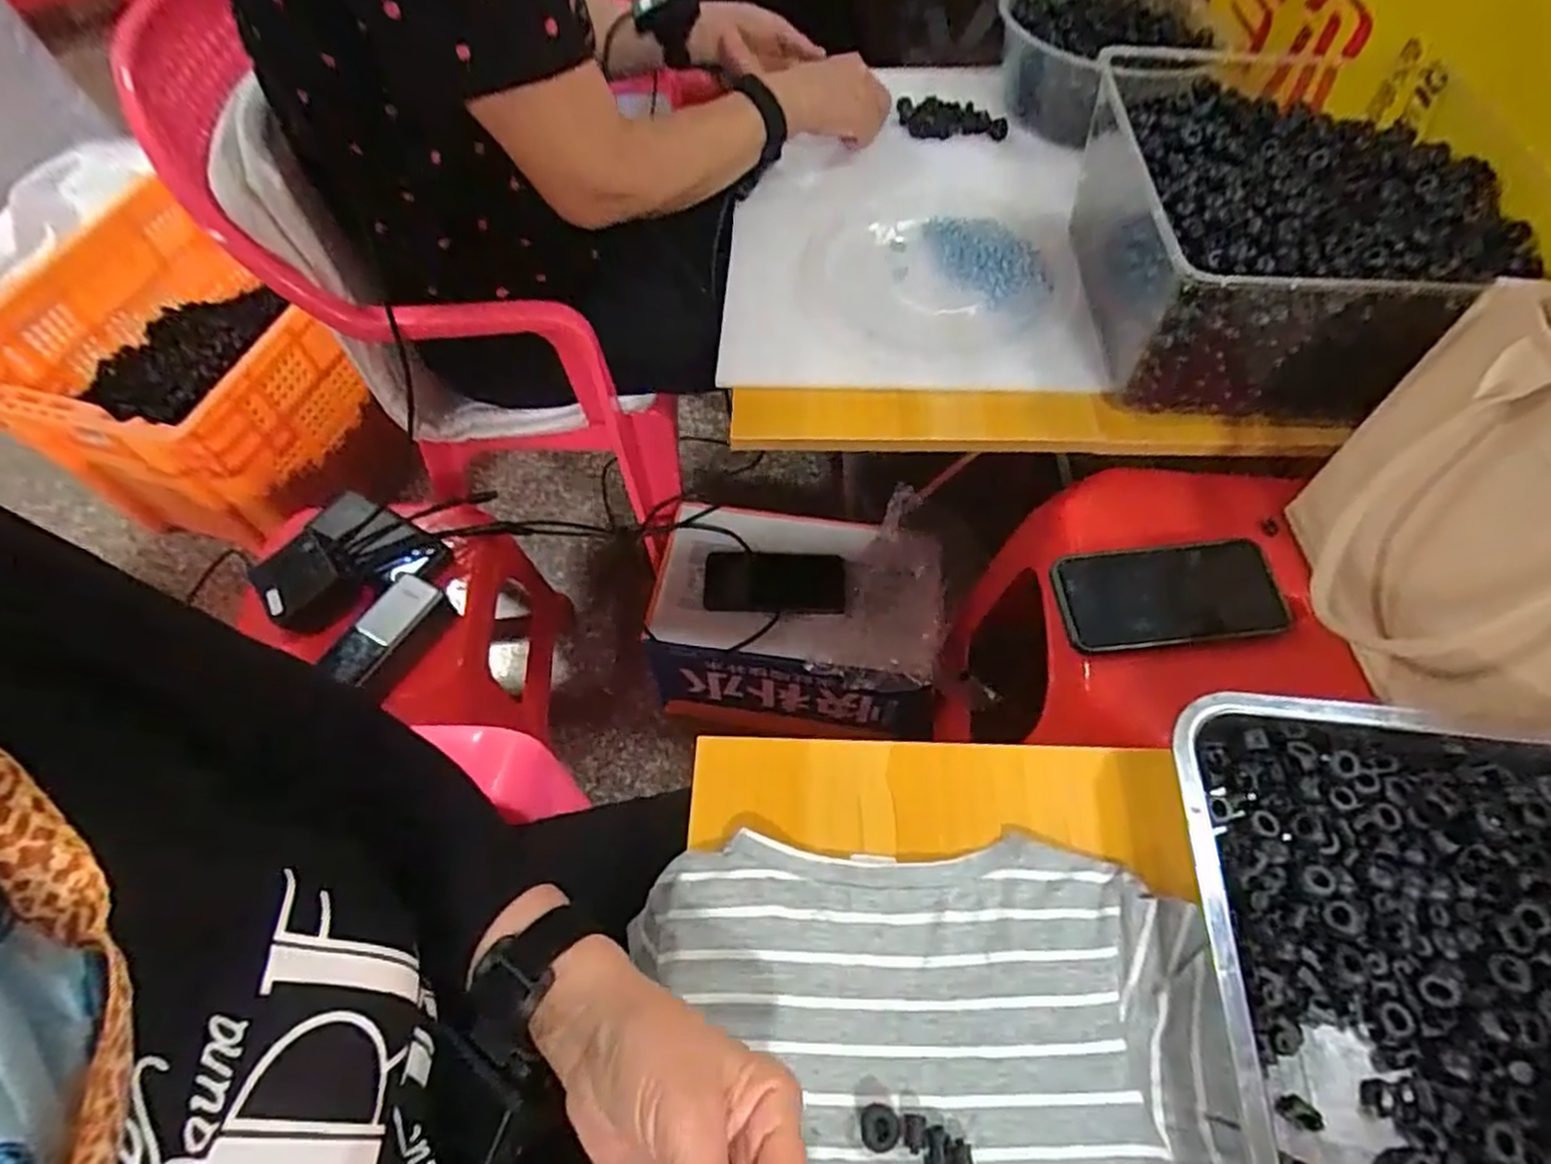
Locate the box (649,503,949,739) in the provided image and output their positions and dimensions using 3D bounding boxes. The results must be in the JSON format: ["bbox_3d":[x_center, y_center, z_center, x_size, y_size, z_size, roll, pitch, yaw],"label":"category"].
[{"bbox_3d":[0.028,0.049,0.951,0.335,0.179,0.221,8,59,6],"label":"box"}]

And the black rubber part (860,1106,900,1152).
[{"bbox_3d":[0.046,0.240,0.335,0.017,0.011,0.017,0,58,0],"label":"black rubber part"}]

